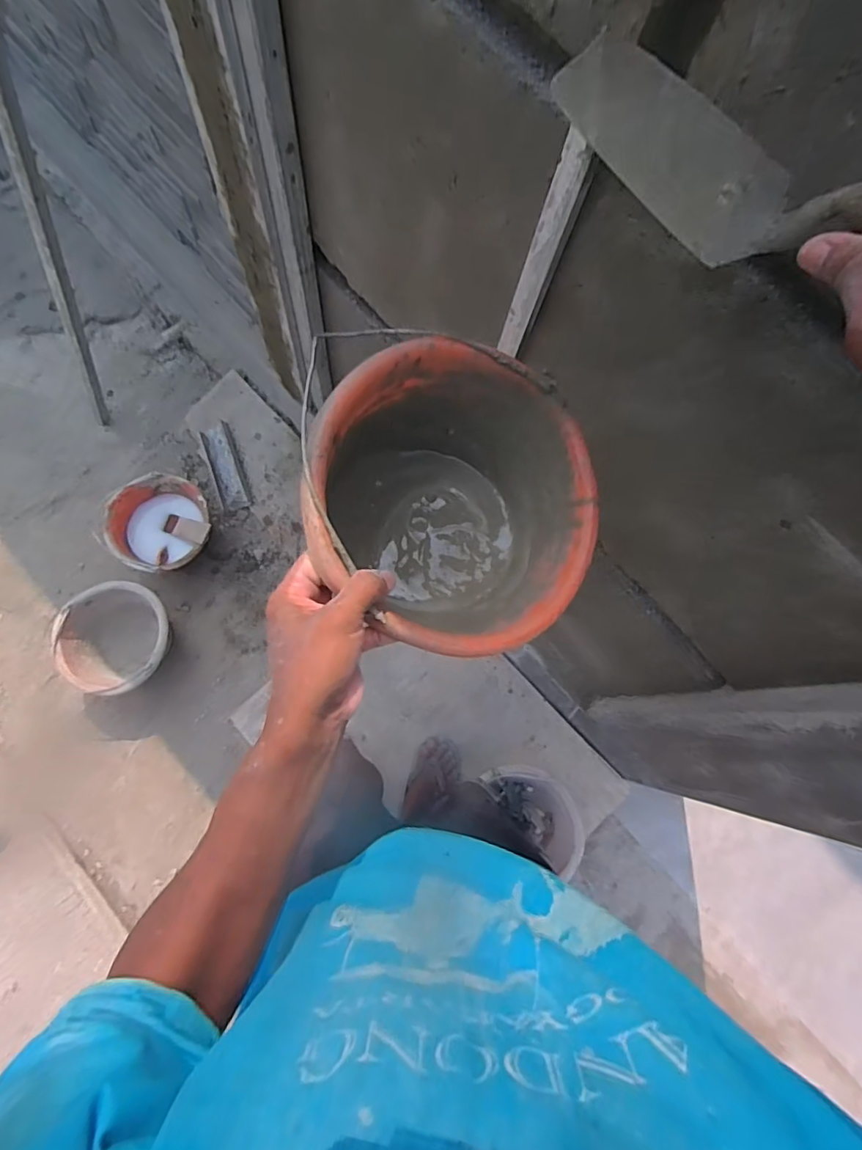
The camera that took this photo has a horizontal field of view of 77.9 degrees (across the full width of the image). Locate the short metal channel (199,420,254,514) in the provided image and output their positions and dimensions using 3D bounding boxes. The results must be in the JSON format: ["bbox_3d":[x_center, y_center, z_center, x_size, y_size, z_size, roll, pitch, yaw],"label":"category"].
[{"bbox_3d":[-0.573,-0.301,1.486,0.085,0.029,0.240,-16,79,-10],"label":"short metal channel"}]

